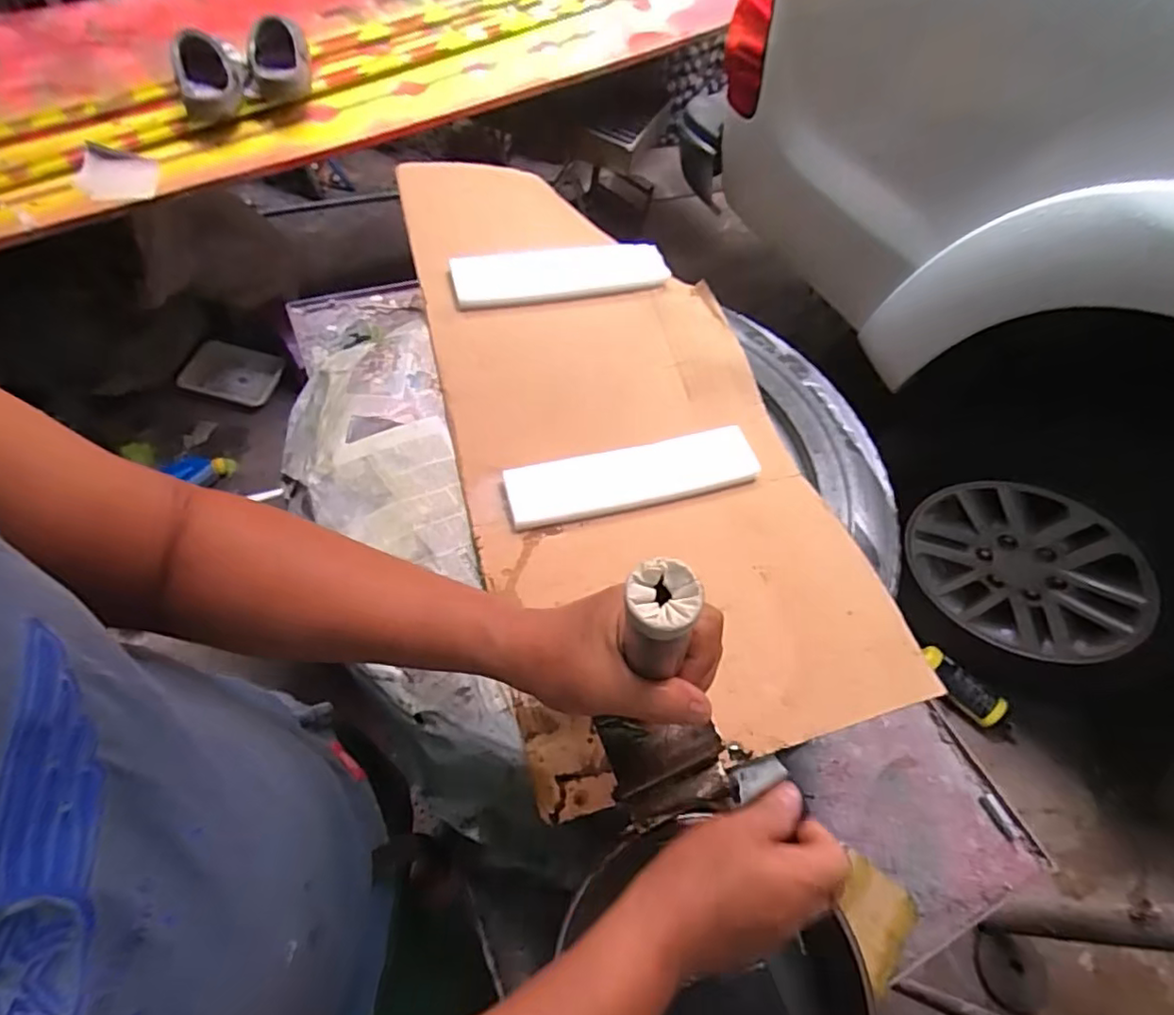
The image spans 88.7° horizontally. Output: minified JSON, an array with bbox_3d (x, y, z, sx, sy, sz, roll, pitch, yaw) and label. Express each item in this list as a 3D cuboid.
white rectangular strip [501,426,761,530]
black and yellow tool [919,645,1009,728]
[{"bbox_3d":[0.055,-0.035,0.680,0.288,0.015,0.075,-13,62,-12],"label":"white rectangular strip"},{"bbox_3d":[0.921,0.442,1.487,0.057,0.061,0.217,-38,69,-23],"label":"black and yellow tool"}]

